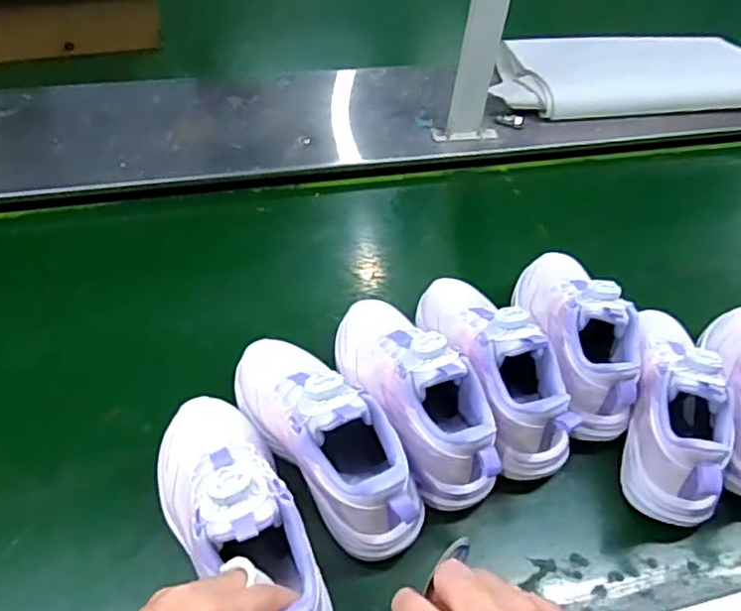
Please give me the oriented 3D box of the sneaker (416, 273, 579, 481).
[{"bbox_3d":[0.098,0.041,0.545,0.085,0.088,0.211,-15,50,-20],"label":"sneaker"}]

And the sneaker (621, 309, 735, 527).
[{"bbox_3d":[0.271,0.070,0.552,0.086,0.101,0.229,18,47,11],"label":"sneaker"}]

